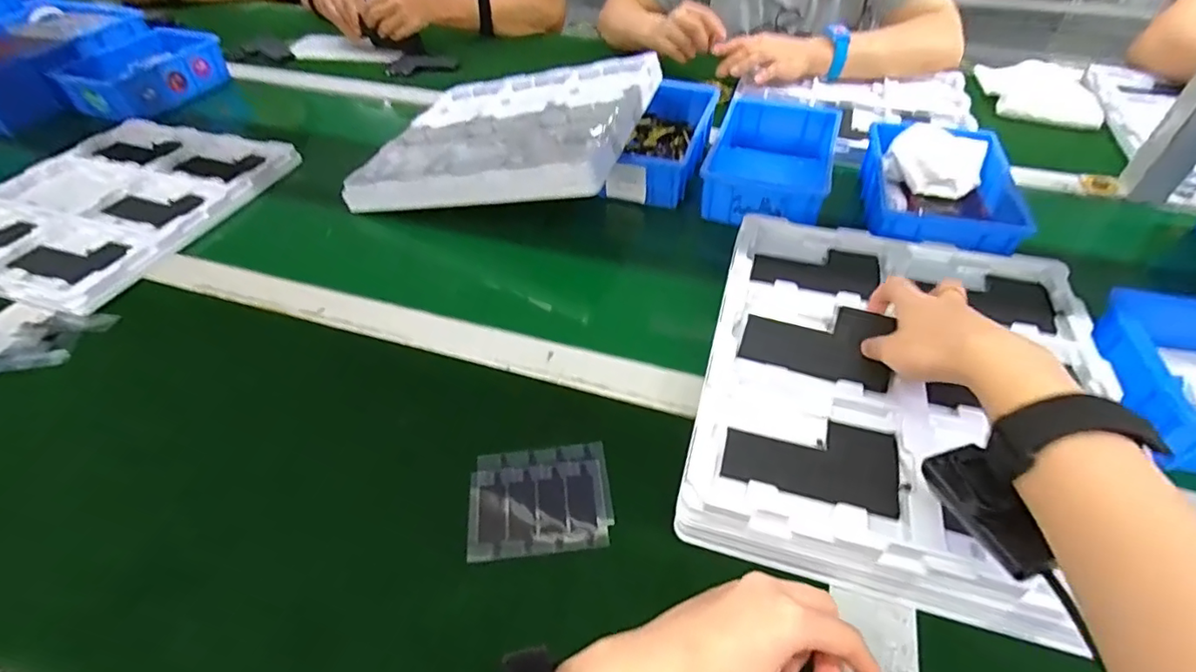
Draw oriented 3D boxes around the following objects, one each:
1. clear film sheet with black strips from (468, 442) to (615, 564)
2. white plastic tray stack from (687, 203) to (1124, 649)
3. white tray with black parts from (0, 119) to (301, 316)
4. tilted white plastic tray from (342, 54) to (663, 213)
[{"bbox_3d":[-0.040,0.114,0.390,0.097,0.004,0.076,-5,48,-4],"label":"clear film sheet with black strips"},{"bbox_3d":[0.222,0.034,0.419,0.267,0.048,0.319,13,50,15],"label":"white plastic tray stack"},{"bbox_3d":[-0.583,-0.166,0.666,0.323,0.033,0.322,14,50,15],"label":"white tray with black parts"},{"bbox_3d":[-0.104,-0.246,0.655,0.311,0.031,0.289,3,47,23],"label":"tilted white plastic tray"}]

